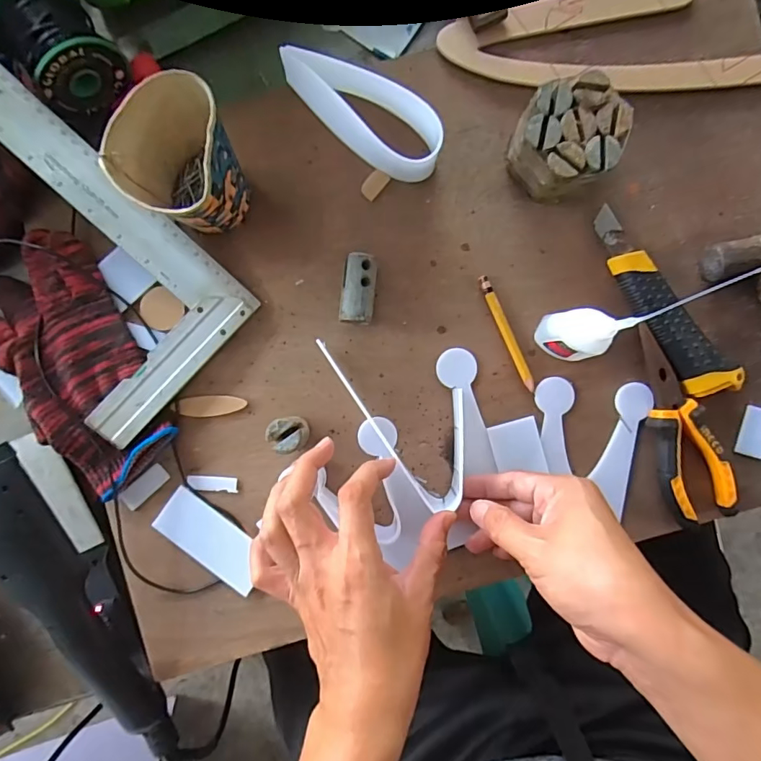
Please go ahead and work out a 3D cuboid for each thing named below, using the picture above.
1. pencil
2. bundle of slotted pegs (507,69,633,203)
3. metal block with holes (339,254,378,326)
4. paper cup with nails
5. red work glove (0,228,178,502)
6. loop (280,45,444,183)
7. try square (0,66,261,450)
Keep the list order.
[{"bbox_3d":[0.100,-0.037,0.382,0.009,0.007,0.096,-24,92,1],"label":"pencil"},{"bbox_3d":[0.137,-0.175,0.359,0.070,0.052,0.069,0,92,0],"label":"bundle of slotted pegs"},{"bbox_3d":[-0.016,-0.069,0.372,0.024,0.024,0.051,7,92,-1],"label":"metal block with holes"},{"bbox_3d":[-0.132,-0.143,0.335,0.066,0.096,0.081,9,90,-1],"label":"paper cup with nails"},{"bbox_3d":[-0.234,-0.014,0.372,0.100,0.031,0.193,-31,92,1],"label":"red work glove"},{"bbox_3d":[-0.017,-0.199,0.365,0.134,0.050,0.045,30,89,-1],"label":"loop"},{"bbox_3d":[-0.233,-0.091,0.347,0.254,0.010,0.148,43,81,-10],"label":"try square"}]

